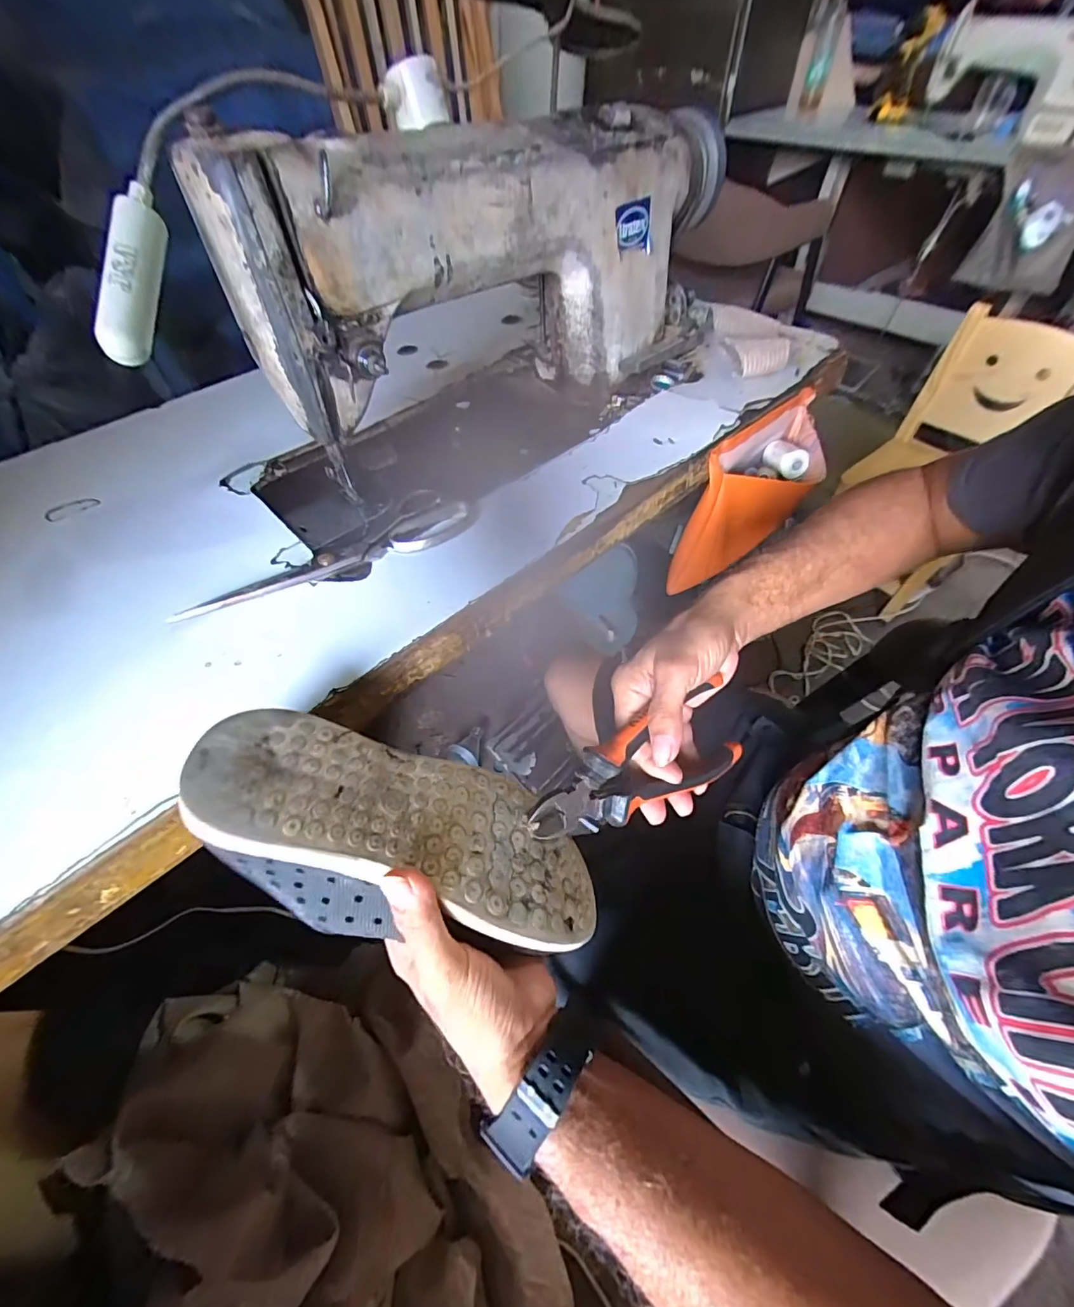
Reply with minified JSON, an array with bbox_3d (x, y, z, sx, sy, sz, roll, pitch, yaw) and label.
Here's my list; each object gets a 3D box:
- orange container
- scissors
[{"bbox_3d":[0.274,-0.190,0.598,0.095,0.174,0.210,33,61,24],"label":"orange container"},{"bbox_3d":[-0.172,-0.091,0.410,0.244,0.015,0.076,-27,57,-16],"label":"scissors"}]

